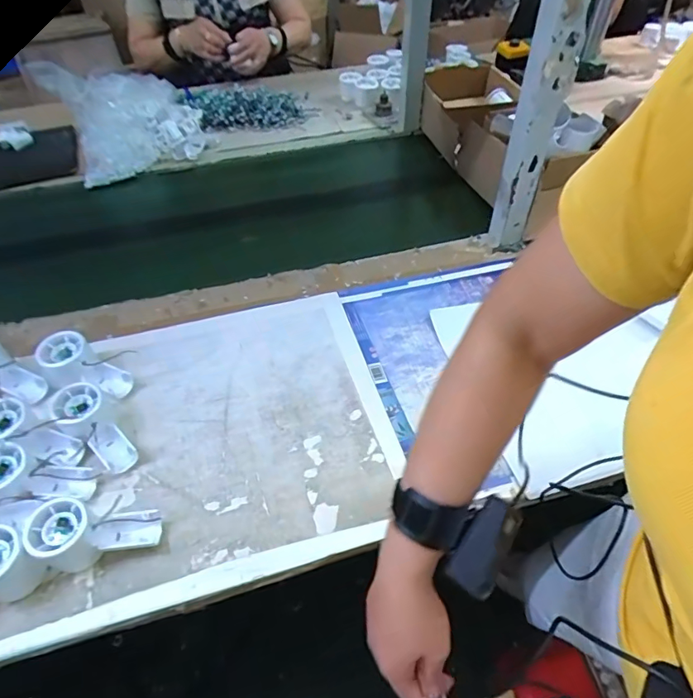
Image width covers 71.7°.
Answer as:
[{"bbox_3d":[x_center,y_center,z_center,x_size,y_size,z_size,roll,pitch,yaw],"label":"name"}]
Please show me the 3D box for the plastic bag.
[{"bbox_3d":[-0.469,-0.519,1.018,0.286,0.156,0.318,-26,54,-22],"label":"plastic bag"}]

